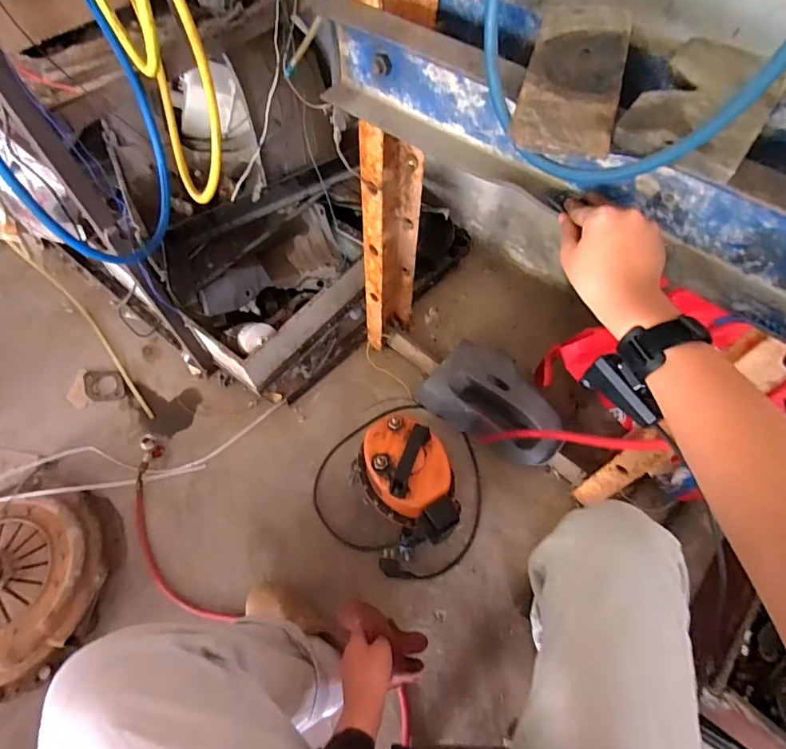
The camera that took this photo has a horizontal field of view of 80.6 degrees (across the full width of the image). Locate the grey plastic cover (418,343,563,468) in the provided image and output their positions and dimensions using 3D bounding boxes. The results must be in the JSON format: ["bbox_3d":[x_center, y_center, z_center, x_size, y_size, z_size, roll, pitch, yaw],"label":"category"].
[{"bbox_3d":[0.220,0.055,0.984,0.299,0.090,0.179,29,65,16],"label":"grey plastic cover"}]

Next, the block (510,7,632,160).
[{"bbox_3d":[0.168,-0.279,0.428,0.083,0.016,0.220,15,62,9],"label":"block"}]

